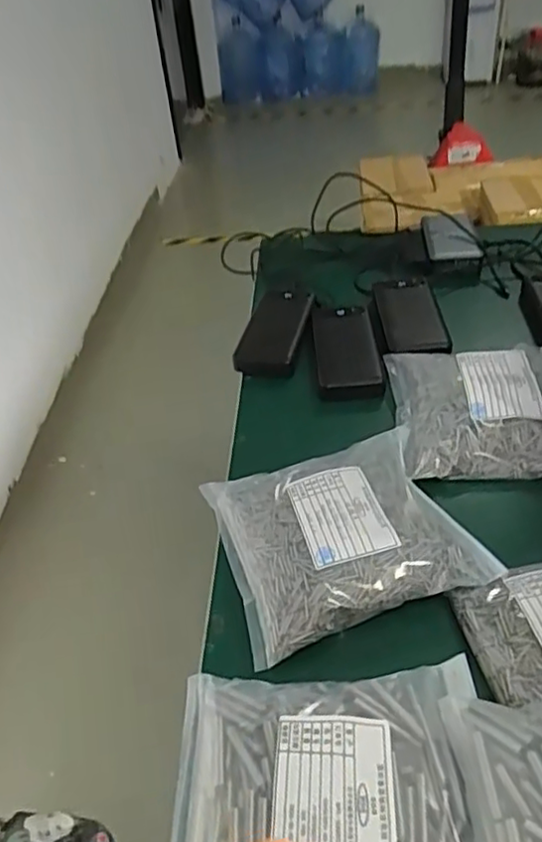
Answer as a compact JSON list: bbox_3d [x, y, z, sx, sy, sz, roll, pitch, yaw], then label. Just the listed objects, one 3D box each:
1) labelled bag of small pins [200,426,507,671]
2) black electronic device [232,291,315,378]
[{"bbox_3d":[0.056,0.083,0.541,0.191,0.029,0.172,-15,42,-11],"label":"labelled bag of small pins"},{"bbox_3d":[0.006,-0.112,0.800,0.076,0.026,0.155,6,42,12],"label":"black electronic device"}]

